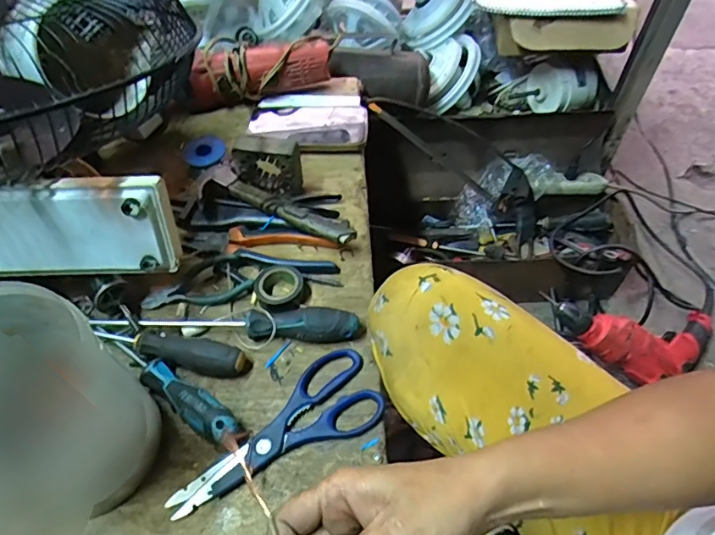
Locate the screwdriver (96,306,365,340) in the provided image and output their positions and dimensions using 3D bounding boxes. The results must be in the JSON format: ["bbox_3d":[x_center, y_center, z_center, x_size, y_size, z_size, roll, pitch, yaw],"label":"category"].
[{"bbox_3d":[-0.131,0.060,0.526,0.267,0.031,0.030,-1,54,0],"label":"screwdriver"}]

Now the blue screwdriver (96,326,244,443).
[{"bbox_3d":[-0.184,0.106,0.494,0.183,0.033,0.033,31,60,22],"label":"blue screwdriver"}]

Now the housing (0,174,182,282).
[{"bbox_3d":[-0.317,-0.033,0.490,0.278,0.106,0.027,0,34,0],"label":"housing"}]

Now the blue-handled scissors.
[{"bbox_3d":[-0.079,0.145,0.481,0.202,0.016,0.079,-22,56,-15],"label":"blue-handled scissors"}]

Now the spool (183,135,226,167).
[{"bbox_3d":[-0.196,-0.150,0.662,0.052,0.012,0.045,3,54,3],"label":"spool"}]

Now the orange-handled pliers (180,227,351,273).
[{"bbox_3d":[-0.106,-0.027,0.593,0.178,0.012,0.047,9,54,7],"label":"orange-handled pliers"}]

